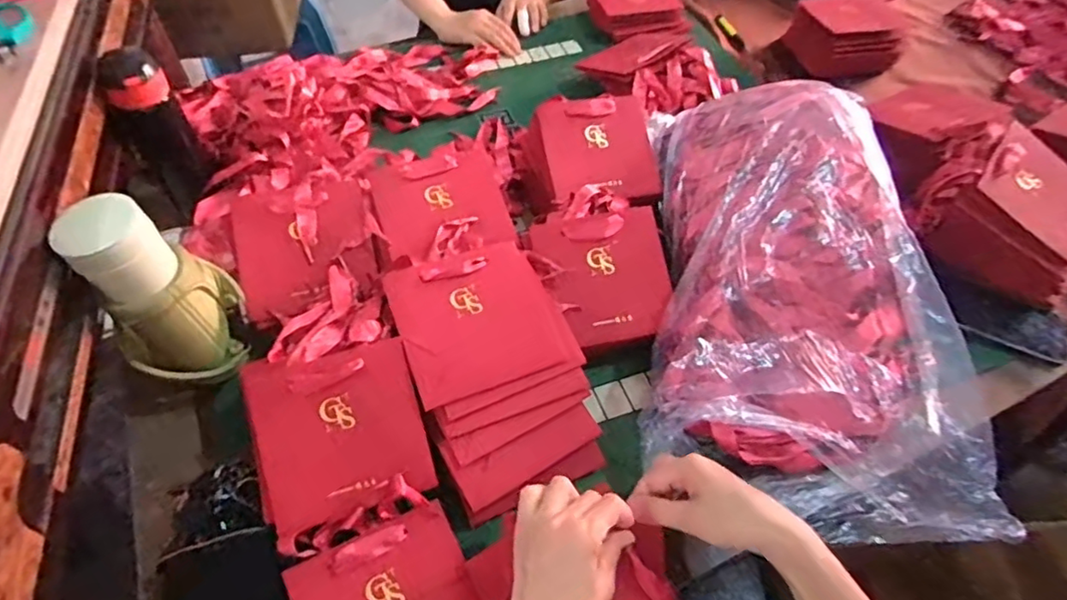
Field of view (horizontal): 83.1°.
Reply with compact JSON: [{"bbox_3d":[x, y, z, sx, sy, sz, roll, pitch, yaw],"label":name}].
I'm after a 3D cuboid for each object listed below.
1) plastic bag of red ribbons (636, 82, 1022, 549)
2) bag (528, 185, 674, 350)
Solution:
[{"bbox_3d":[0.277,-0.033,0.651,0.303,0.169,0.502,3,51,1],"label":"plastic bag of red ribbons"},{"bbox_3d":[0.072,-0.040,0.658,0.135,0.034,0.172,-14,83,-5],"label":"bag"}]

